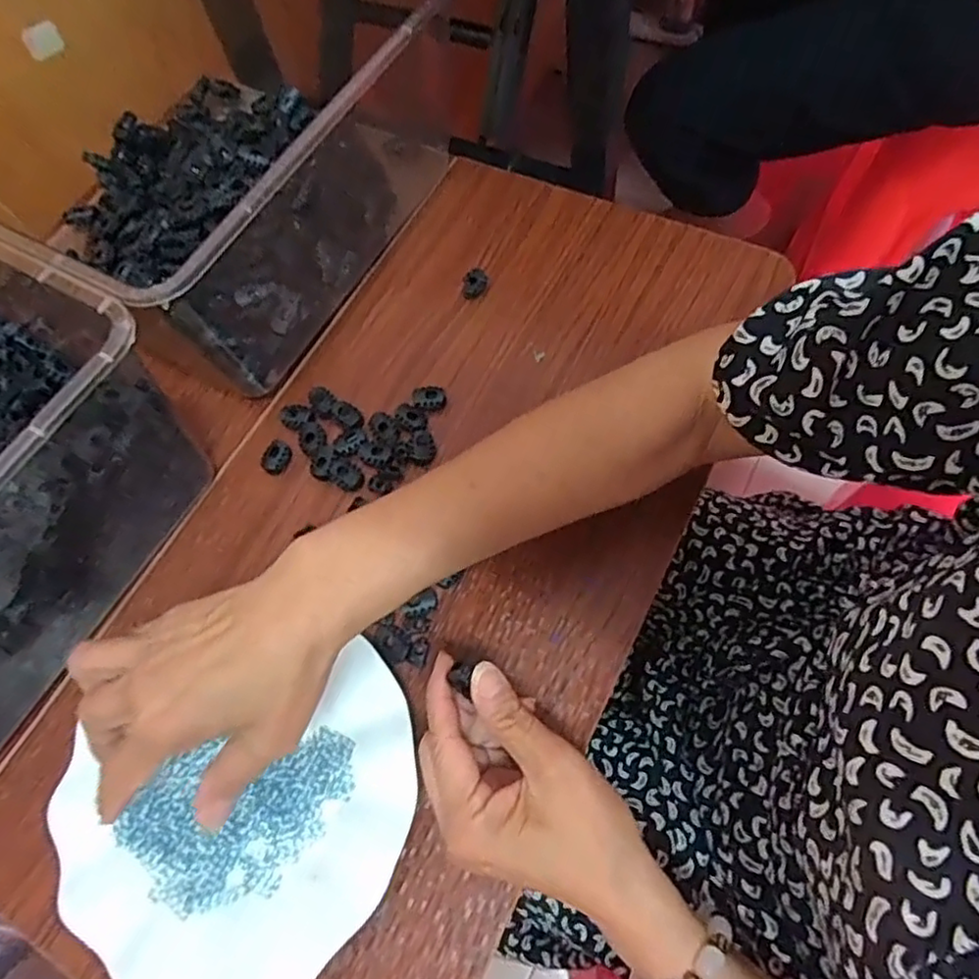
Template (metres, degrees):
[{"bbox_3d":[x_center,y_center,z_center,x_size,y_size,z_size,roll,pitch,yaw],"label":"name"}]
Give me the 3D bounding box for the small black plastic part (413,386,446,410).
[{"bbox_3d":[-0.041,-0.062,0.446,0.022,0.004,0.017,0,69,3],"label":"small black plastic part"}]

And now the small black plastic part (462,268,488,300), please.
[{"bbox_3d":[-0.011,-0.152,0.483,0.017,0.004,0.025,4,69,4],"label":"small black plastic part"}]

